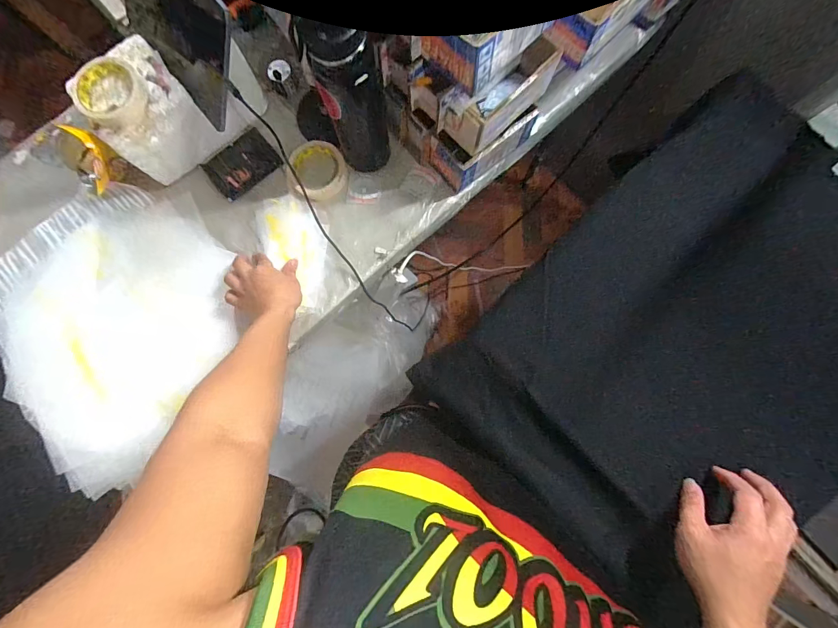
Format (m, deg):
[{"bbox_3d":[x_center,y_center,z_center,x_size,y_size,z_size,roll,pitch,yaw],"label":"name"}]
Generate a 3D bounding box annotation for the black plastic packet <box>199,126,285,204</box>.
[{"bbox_3d":[-0.303,-0.256,0.625,0.116,0.008,0.087,-38,83,-4],"label":"black plastic packet"}]

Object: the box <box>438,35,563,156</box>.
[{"bbox_3d":[0.113,-0.307,0.503,0.175,0.074,0.071,-41,83,-5],"label":"box"}]

